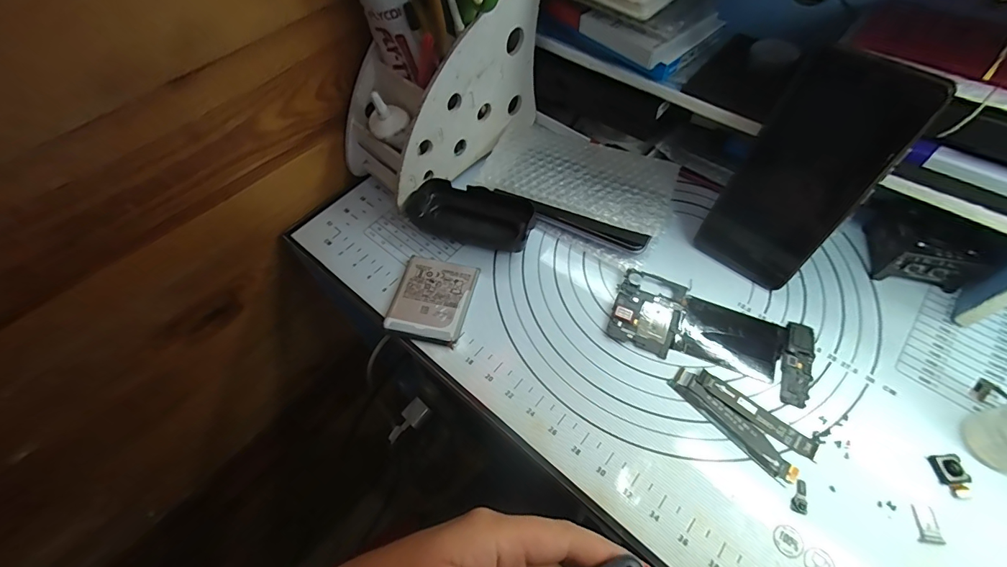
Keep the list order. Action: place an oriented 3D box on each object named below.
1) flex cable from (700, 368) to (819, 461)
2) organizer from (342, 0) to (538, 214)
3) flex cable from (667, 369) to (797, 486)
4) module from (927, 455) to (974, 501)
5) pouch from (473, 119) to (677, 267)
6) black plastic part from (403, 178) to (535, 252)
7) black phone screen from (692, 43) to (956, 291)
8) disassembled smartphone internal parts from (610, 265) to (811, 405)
[{"bbox_3d":[0.173,0.089,0.290,0.081,0.004,0.013,35,67,21],"label":"flex cable"},{"bbox_3d":[-0.059,-0.173,0.380,0.080,0.131,0.176,39,69,23],"label":"organizer"},{"bbox_3d":[0.155,0.095,0.288,0.018,0.004,0.090,-37,64,-17],"label":"flex cable"},{"bbox_3d":[0.284,0.121,0.266,0.016,0.006,0.026,-10,59,-2],"label":"module"},{"bbox_3d":[0.067,-0.091,0.390,0.169,0.028,0.103,25,64,17],"label":"pouch"},{"bbox_3d":[-0.028,-0.064,0.379,0.113,0.020,0.051,15,62,12],"label":"black plastic part"},{"bbox_3d":[0.203,-0.068,0.294,0.077,0.160,0.005,36,50,21],"label":"black phone screen"},{"bbox_3d":[0.157,0.036,0.322,0.143,0.005,0.064,20,63,15],"label":"disassembled smartphone internal parts"}]

